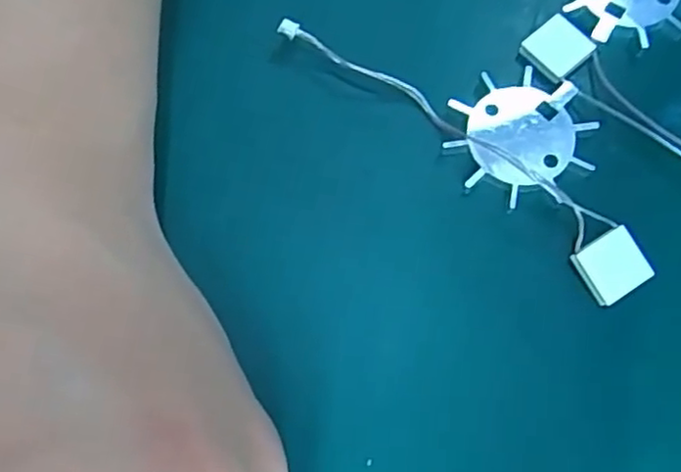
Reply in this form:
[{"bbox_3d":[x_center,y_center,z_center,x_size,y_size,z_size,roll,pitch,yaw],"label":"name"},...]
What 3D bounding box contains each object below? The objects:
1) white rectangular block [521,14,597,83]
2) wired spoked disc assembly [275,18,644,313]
[{"bbox_3d":[0.062,-0.054,0.194,0.017,0.004,0.016,-39,77,-11],"label":"white rectangular block"},{"bbox_3d":[0.040,-0.033,0.186,0.114,0.006,0.039,43,78,12],"label":"wired spoked disc assembly"}]

